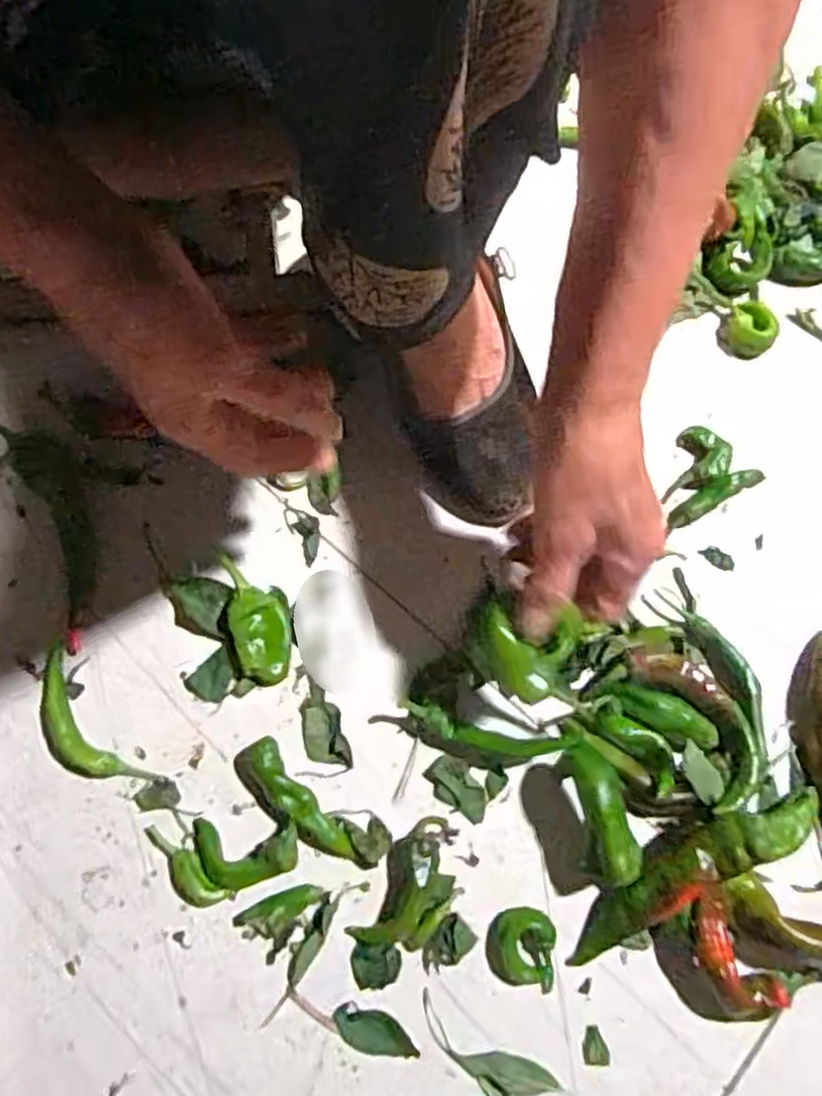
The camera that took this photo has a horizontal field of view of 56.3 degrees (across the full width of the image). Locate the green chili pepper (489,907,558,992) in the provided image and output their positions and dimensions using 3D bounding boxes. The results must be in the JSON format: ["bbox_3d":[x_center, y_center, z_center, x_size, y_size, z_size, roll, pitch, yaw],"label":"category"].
[{"bbox_3d":[0.064,0.226,0.432,0.034,0.013,0.042,2,76,0],"label":"green chili pepper"}]

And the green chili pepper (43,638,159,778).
[{"bbox_3d":[-0.199,0.109,0.455,0.039,0.015,0.100,-39,79,-10],"label":"green chili pepper"}]

